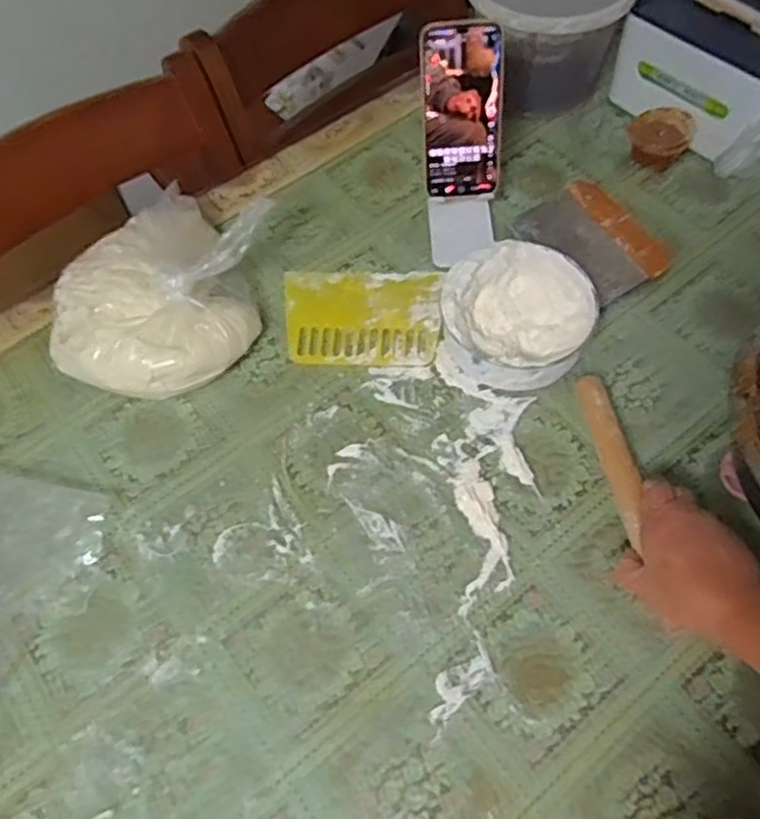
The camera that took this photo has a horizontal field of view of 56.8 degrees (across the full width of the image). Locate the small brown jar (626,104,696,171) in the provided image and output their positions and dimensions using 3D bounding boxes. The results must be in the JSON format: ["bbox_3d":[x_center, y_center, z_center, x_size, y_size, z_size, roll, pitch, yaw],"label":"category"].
[{"bbox_3d":[0.316,-0.308,0.804,0.070,0.053,0.055,25,64,16],"label":"small brown jar"}]

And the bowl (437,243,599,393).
[{"bbox_3d":[0.129,-0.087,0.668,0.136,0.074,0.134,-1,60,2],"label":"bowl"}]

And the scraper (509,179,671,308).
[{"bbox_3d":[0.221,-0.179,0.745,0.113,0.031,0.141,-22,62,-10],"label":"scraper"}]

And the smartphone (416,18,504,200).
[{"bbox_3d":[0.080,-0.287,0.685,0.078,0.161,0.006,-3,37,5],"label":"smartphone"}]

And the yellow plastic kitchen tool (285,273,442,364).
[{"bbox_3d":[-0.020,-0.096,0.714,0.159,0.010,0.107,3,60,5],"label":"yellow plastic kitchen tool"}]

